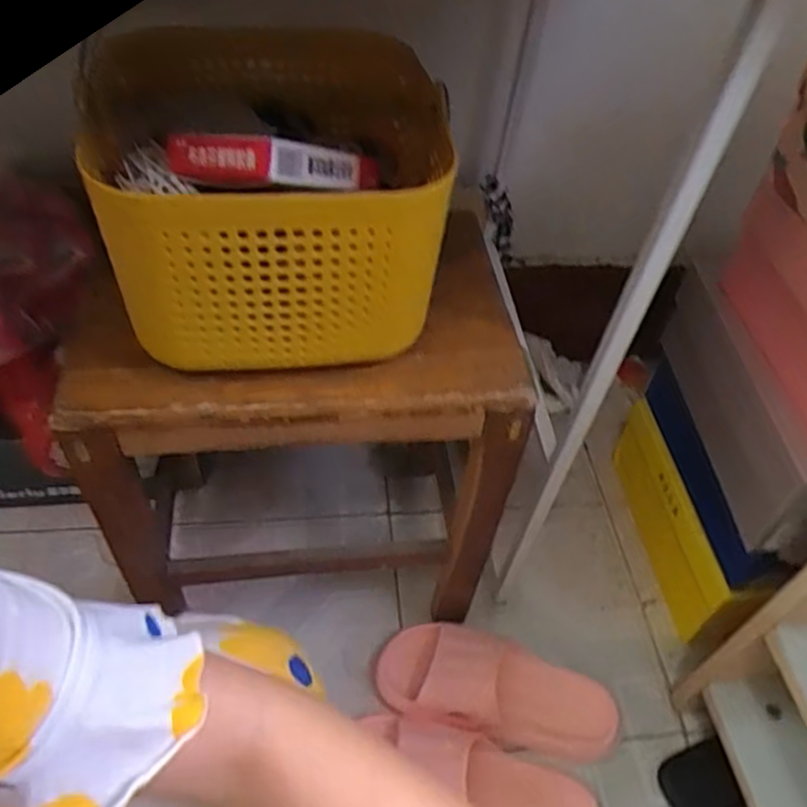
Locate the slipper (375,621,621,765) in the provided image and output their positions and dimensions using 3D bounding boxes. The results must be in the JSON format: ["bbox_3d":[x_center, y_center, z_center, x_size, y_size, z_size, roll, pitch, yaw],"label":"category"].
[{"bbox_3d":[0.101,0.314,0.771,0.263,0.064,0.101,15,49,7],"label":"slipper"}]

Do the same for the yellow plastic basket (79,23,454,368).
[{"bbox_3d":[-0.092,-0.168,0.527,0.227,0.144,0.269,-1,49,-7],"label":"yellow plastic basket"}]

